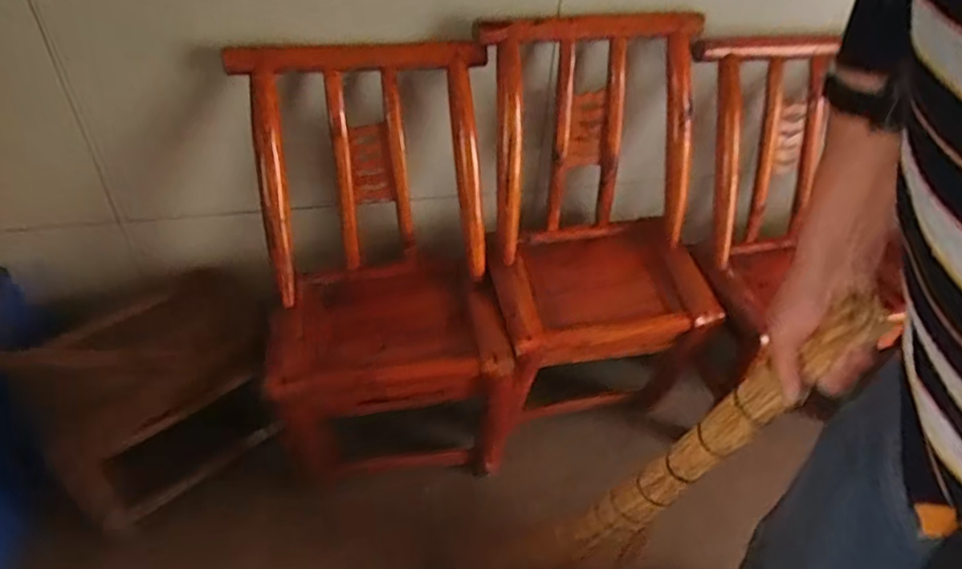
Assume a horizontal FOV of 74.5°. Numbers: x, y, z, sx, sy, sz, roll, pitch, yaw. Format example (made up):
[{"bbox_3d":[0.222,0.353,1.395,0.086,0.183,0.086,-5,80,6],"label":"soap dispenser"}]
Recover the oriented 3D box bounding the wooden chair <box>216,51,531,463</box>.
[{"bbox_3d":[-0.176,-0.003,1.171,0.431,0.721,0.443,-8,42,-13],"label":"wooden chair"}]

